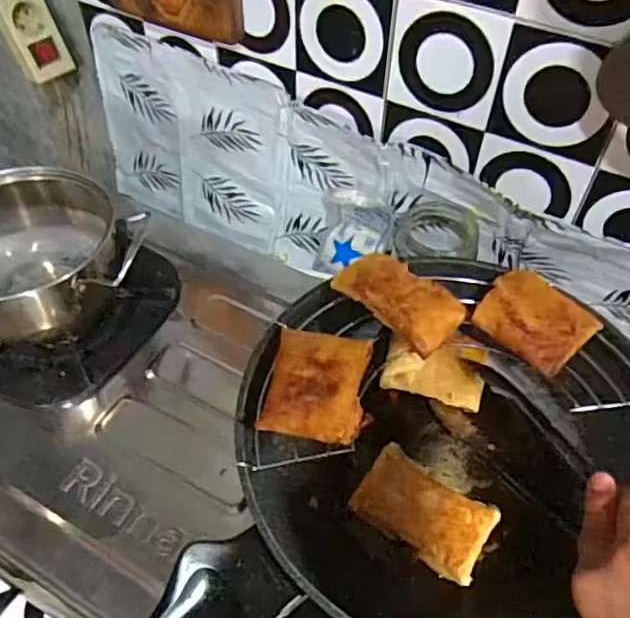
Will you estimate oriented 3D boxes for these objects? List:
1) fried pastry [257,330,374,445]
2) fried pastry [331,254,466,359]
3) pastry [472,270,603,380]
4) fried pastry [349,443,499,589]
[{"bbox_3d":[0.001,0.051,0.421,0.066,0.012,0.082,10,51,7],"label":"fried pastry"},{"bbox_3d":[0.066,-0.010,0.467,0.095,0.014,0.056,34,58,24],"label":"fried pastry"},{"bbox_3d":[0.164,0.007,0.452,0.076,0.014,0.066,38,59,26],"label":"pastry"},{"bbox_3d":[0.081,0.152,0.452,0.098,0.022,0.060,31,57,23],"label":"fried pastry"}]

